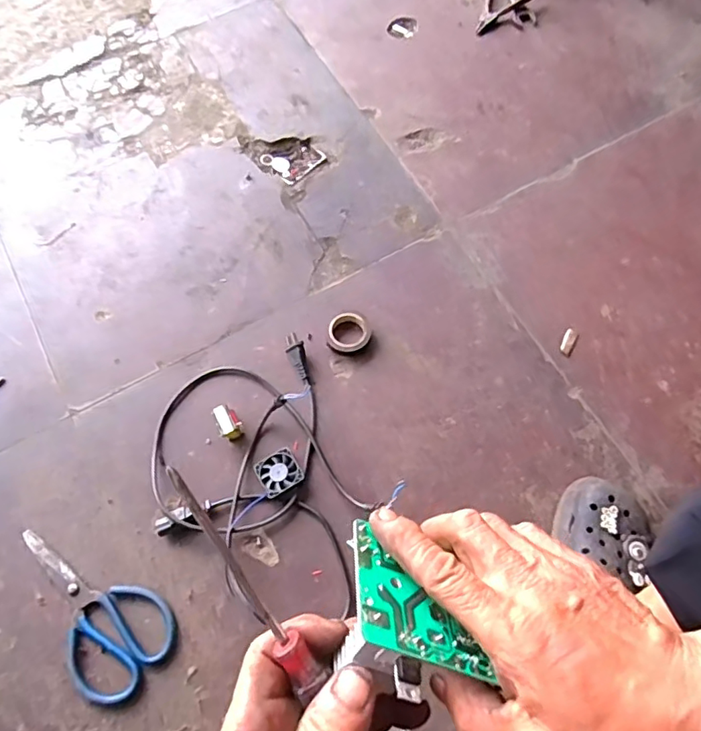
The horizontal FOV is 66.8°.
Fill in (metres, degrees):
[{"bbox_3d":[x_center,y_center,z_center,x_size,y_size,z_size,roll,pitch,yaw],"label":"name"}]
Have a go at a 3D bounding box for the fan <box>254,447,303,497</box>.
[{"bbox_3d":[-0.090,0.134,0.667,0.051,0.015,0.051,-30,71,-9],"label":"fan"}]

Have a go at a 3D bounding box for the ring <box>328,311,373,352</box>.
[{"bbox_3d":[-0.001,-0.048,0.735,0.060,0.014,0.060,0,69,1],"label":"ring"}]

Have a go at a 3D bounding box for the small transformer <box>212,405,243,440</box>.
[{"bbox_3d":[-0.157,0.074,0.682,0.027,0.037,0.038,-24,70,-7],"label":"small transformer"}]

